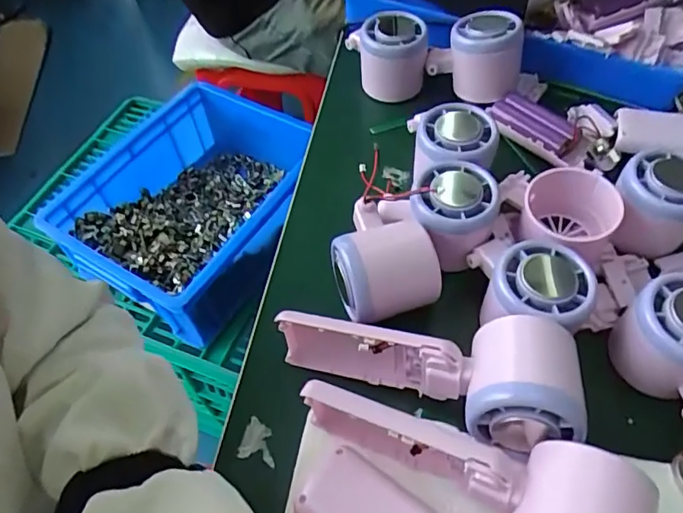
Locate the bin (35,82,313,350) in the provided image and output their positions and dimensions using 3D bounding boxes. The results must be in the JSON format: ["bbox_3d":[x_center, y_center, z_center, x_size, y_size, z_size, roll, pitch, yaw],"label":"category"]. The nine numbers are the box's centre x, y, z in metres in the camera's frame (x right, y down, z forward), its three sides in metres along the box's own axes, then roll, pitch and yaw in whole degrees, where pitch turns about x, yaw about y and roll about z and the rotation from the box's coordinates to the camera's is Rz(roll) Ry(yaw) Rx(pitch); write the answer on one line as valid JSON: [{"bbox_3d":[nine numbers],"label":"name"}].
[{"bbox_3d":[-0.207,-0.072,0.767,0.269,0.125,0.334,22,59,17],"label":"bin"}]

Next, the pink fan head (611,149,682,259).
[{"bbox_3d":[0.210,-0.034,0.346,0.053,0.050,0.049,-1,55,2],"label":"pink fan head"}]

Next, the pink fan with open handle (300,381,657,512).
[{"bbox_3d":[0.053,0.101,0.248,0.160,0.056,0.058,13,55,29],"label":"pink fan with open handle"}]

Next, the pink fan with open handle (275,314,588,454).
[{"bbox_3d":[0.044,0.063,0.291,0.161,0.063,0.059,3,53,23],"label":"pink fan with open handle"}]

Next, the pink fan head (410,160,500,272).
[{"bbox_3d":[0.073,-0.031,0.338,0.050,0.050,0.052,12,57,11],"label":"pink fan head"}]

